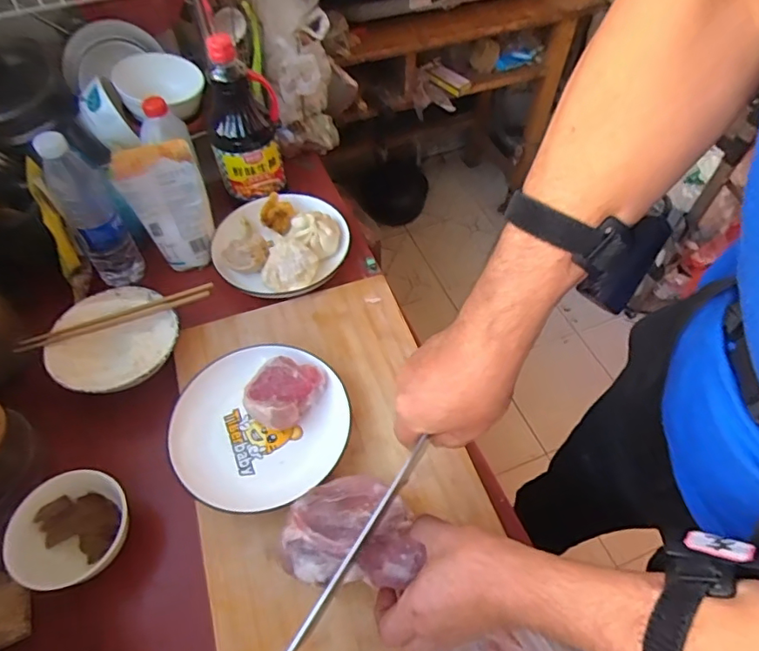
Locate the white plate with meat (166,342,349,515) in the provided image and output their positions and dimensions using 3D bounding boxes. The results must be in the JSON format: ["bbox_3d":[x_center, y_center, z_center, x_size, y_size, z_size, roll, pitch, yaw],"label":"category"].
[{"bbox_3d":[-0.138,0.108,0.603,0.189,0.045,0.201,0,54,0],"label":"white plate with meat"}]

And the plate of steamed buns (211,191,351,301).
[{"bbox_3d":[-0.148,-0.130,0.792,0.196,0.061,0.201,0,54,0],"label":"plate of steamed buns"}]

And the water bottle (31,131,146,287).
[{"bbox_3d":[-0.394,-0.157,0.718,0.063,0.227,0.077,-28,59,-20],"label":"water bottle"}]

